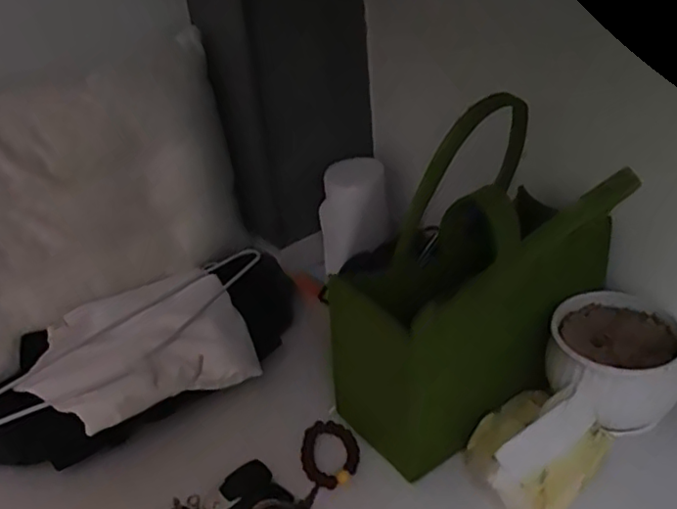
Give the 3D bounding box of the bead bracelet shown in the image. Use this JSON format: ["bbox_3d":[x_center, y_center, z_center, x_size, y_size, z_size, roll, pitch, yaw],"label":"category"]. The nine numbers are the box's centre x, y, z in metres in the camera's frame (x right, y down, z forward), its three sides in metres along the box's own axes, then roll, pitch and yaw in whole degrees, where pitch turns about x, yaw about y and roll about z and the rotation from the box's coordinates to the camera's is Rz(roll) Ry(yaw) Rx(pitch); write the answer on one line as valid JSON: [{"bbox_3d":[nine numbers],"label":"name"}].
[{"bbox_3d":[-0.009,0.215,0.672,0.061,0.008,0.083,-11,32,-7],"label":"bead bracelet"}]

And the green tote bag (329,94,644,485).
[{"bbox_3d":[0.130,0.016,0.635,0.273,0.325,0.133,-20,34,-21],"label":"green tote bag"}]

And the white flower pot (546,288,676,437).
[{"bbox_3d":[0.290,0.114,0.662,0.125,0.088,0.140,4,33,16],"label":"white flower pot"}]

